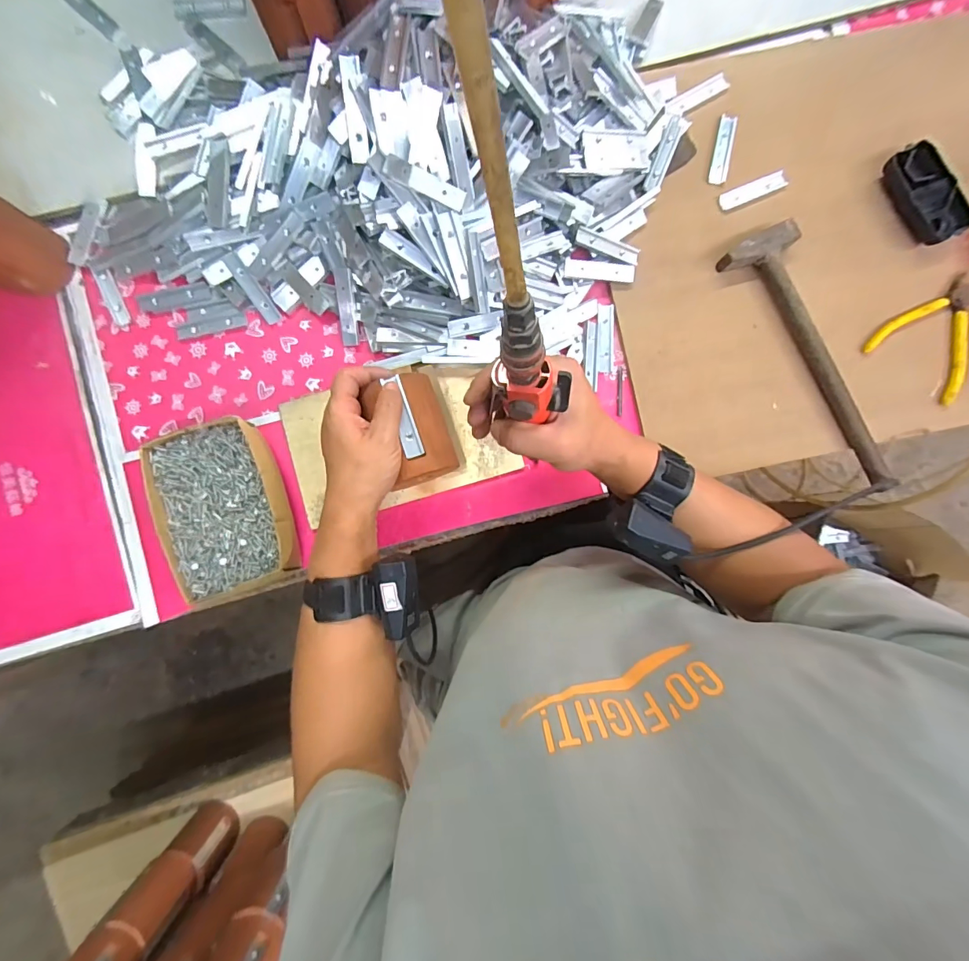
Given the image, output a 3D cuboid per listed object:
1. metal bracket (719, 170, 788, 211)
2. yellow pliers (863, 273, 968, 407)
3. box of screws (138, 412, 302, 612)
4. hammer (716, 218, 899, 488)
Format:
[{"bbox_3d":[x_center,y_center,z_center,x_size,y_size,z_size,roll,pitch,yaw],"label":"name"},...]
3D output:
[{"bbox_3d":[0.310,-0.335,0.507,0.076,0.011,0.022,-21,91,-1],"label":"metal bracket"},{"bbox_3d":[0.514,-0.165,0.489,0.107,0.012,0.133,43,89,-1],"label":"yellow pliers"},{"bbox_3d":[-0.271,0.027,0.460,0.119,0.053,0.171,-18,90,-1],"label":"box of screws"},{"bbox_3d":[0.367,-0.132,0.486,0.080,0.037,0.309,-26,91,-1],"label":"hammer"}]

